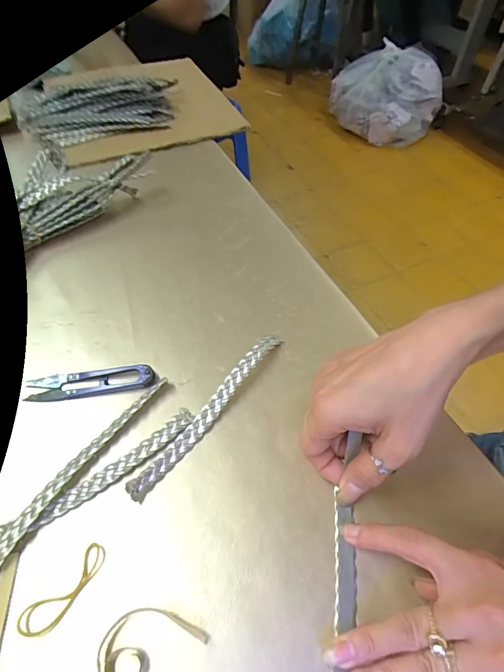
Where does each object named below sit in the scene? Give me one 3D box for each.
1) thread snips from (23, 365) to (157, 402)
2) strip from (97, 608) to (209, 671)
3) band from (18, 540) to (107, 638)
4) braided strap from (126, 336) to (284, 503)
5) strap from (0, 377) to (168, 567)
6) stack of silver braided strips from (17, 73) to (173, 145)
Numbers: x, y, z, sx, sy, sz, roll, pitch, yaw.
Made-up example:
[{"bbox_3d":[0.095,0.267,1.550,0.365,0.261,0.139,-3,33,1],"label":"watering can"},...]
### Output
[{"bbox_3d":[-0.130,0.036,0.312,0.098,0.009,0.023,-6,54,-6],"label":"thread snips"},{"bbox_3d":[-0.058,0.171,0.220,0.057,0.005,0.032,-22,57,-17],"label":"strip"},{"bbox_3d":[-0.111,0.151,0.232,0.018,0.006,0.054,35,60,22],"label":"band"},{"bbox_3d":[-0.029,0.054,0.299,0.013,0.013,0.166,32,59,20],"label":"braided strap"},{"bbox_3d":[-0.121,0.092,0.272,0.014,0.007,0.168,29,58,18],"label":"strap"},{"bbox_3d":[-0.201,-0.321,0.547,0.201,0.048,0.080,-21,57,-16],"label":"stack of silver braided strips"}]

